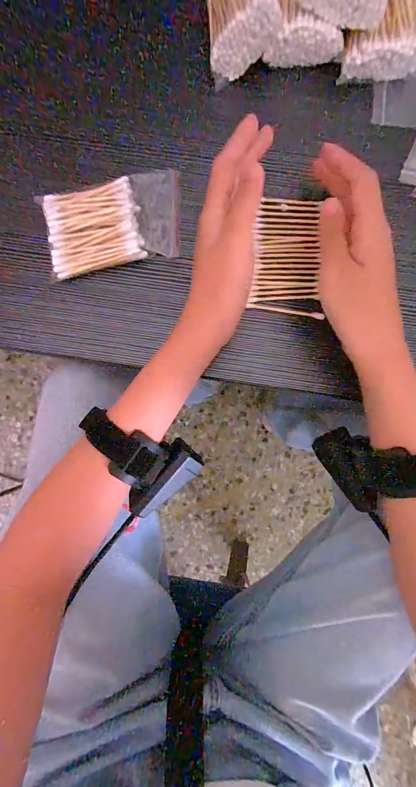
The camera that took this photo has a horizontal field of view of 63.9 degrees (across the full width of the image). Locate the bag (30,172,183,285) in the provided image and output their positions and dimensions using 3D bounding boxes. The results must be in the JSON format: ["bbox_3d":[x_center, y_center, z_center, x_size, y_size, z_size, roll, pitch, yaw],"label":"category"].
[{"bbox_3d":[-0.075,-0.137,0.269,0.109,0.014,0.066,-12,88,-1],"label":"bag"}]

